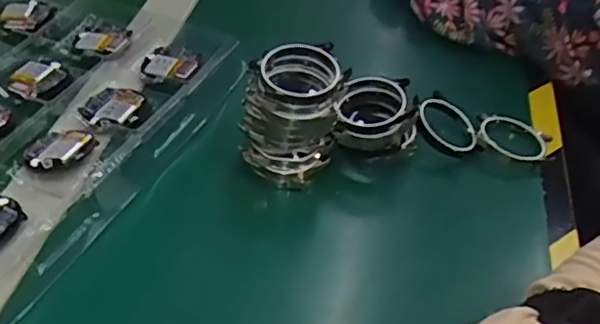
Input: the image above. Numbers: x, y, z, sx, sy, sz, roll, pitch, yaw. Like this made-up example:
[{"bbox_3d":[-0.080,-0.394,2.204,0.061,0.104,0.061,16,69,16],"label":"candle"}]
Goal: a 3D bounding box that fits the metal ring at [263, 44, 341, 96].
[{"bbox_3d":[0.001,-0.053,0.340,0.043,0.009,0.045,20,47,15],"label":"metal ring"}]

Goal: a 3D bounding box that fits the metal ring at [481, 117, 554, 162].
[{"bbox_3d":[0.148,-0.018,0.410,0.048,0.007,0.046,7,40,-6],"label":"metal ring"}]

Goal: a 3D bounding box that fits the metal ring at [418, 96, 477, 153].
[{"bbox_3d":[0.101,-0.027,0.408,0.045,0.008,0.041,15,49,-18],"label":"metal ring"}]

